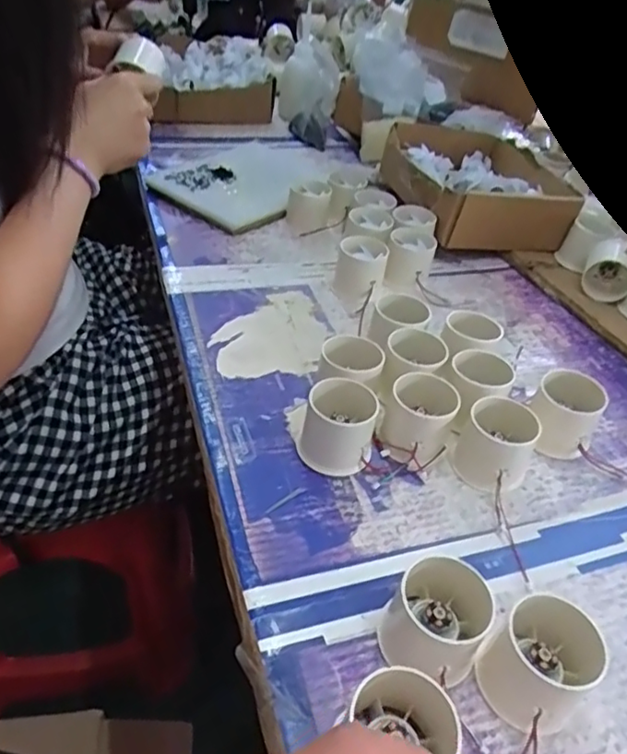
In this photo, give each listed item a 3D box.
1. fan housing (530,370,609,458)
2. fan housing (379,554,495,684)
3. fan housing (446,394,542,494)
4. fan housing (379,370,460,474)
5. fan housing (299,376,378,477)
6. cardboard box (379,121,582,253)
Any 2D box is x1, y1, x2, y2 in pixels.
[{"bbox_3d":[0.199,0.030,0.469,0.048,0.051,0.053,24,44,19],"label":"fan housing"},{"bbox_3d":[0.072,0.136,0.334,0.054,0.046,0.056,4,41,-3],"label":"fan housing"},{"bbox_3d":[0.134,0.049,0.439,0.055,0.052,0.048,26,44,20],"label":"fan housing"},{"bbox_3d":[0.079,0.033,0.453,0.053,0.046,0.062,15,41,9],"label":"fan housing"},{"bbox_3d":[0.018,0.035,0.436,0.055,0.047,0.057,4,41,-3],"label":"fan housing"},{"bbox_3d":[0.208,-0.249,0.767,0.196,0.072,0.223,-6,42,-15],"label":"cardboard box"}]

